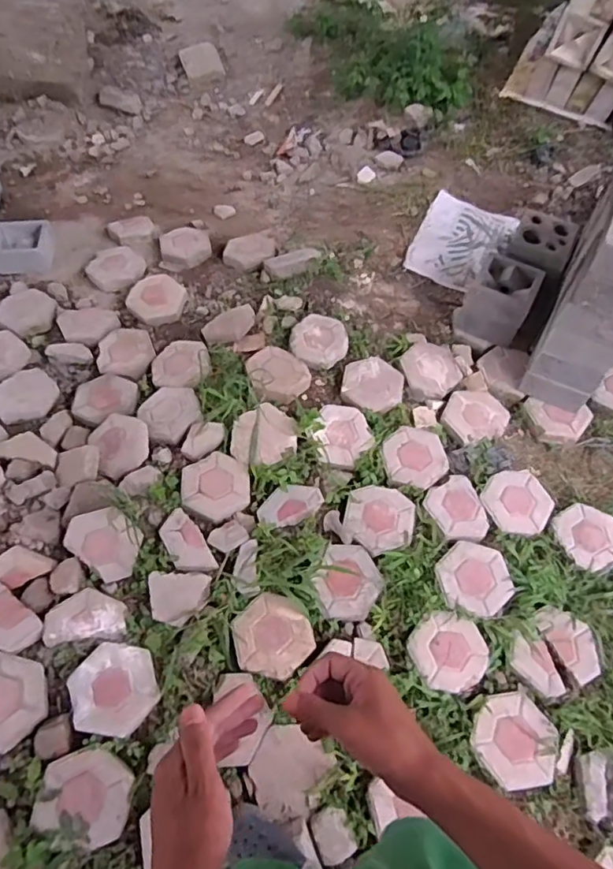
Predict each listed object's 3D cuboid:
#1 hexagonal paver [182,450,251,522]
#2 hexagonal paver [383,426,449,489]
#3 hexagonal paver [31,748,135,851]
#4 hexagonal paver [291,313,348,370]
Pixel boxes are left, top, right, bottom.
[{"bbox_3d":[-0.273,0.159,1.686,0.201,0.038,0.217,-5,59,-6],"label":"hexagonal paver"},{"bbox_3d":[0.343,0.071,1.755,0.202,0.044,0.198,11,59,4],"label":"hexagonal paver"},{"bbox_3d":[-0.483,0.786,1.221,0.183,0.035,0.171,5,59,0],"label":"hexagonal paver"},{"bbox_3d":[0.041,-0.326,1.956,0.208,0.042,0.205,14,59,5],"label":"hexagonal paver"}]

